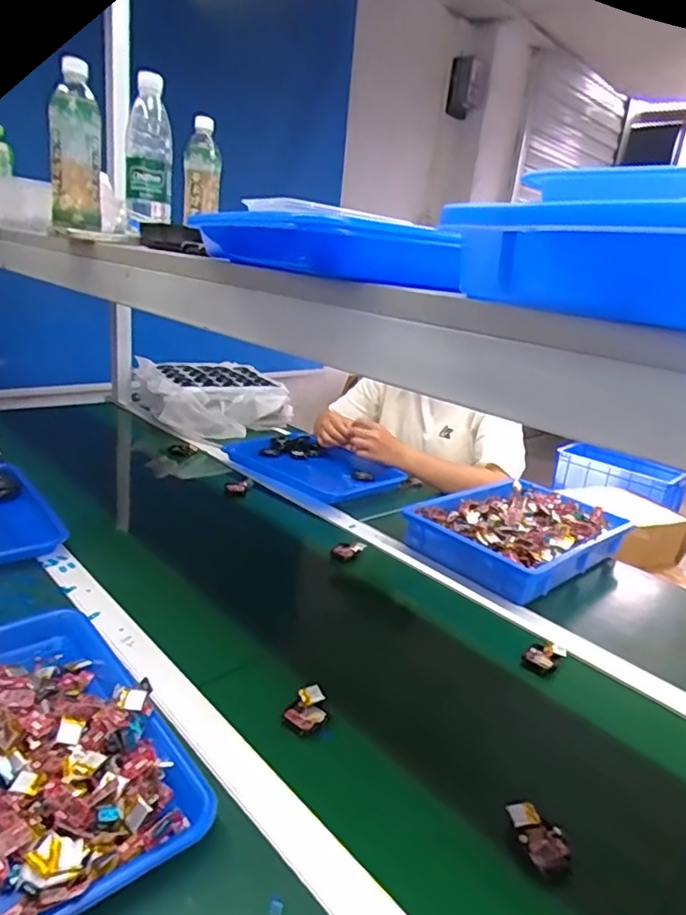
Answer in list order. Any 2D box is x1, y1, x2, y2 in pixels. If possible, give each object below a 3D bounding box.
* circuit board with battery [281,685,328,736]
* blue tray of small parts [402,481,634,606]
[{"bbox_3d":[-0.035,0.250,0.579,0.034,0.014,0.055,14,20,22],"label":"circuit board with battery"},{"bbox_3d":[0.300,0.119,0.994,0.346,0.069,0.244,-11,26,-42],"label":"blue tray of small parts"}]

